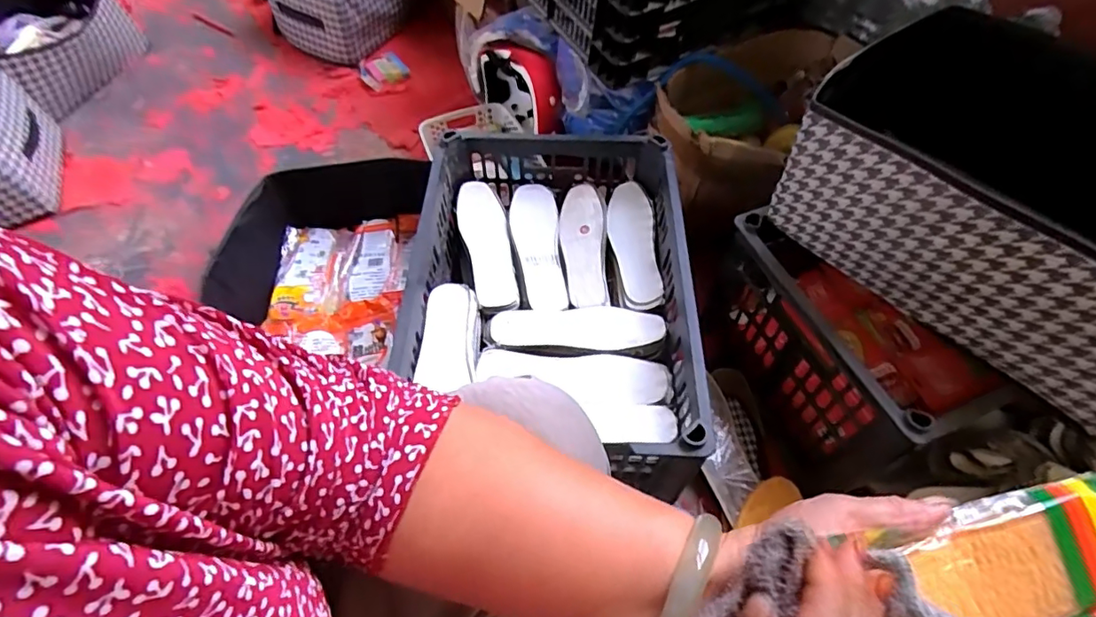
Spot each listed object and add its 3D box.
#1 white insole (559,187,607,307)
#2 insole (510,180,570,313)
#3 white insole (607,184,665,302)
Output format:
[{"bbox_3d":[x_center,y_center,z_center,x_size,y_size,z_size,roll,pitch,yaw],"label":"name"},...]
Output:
[{"bbox_3d":[0.049,-0.092,0.807,0.064,0.020,0.212,1,59,0],"label":"white insole"},{"bbox_3d":[-0.016,-0.091,0.801,0.068,0.017,0.227,-4,59,-3],"label":"insole"},{"bbox_3d":[0.123,-0.098,0.806,0.063,0.024,0.217,0,59,-1],"label":"white insole"}]

